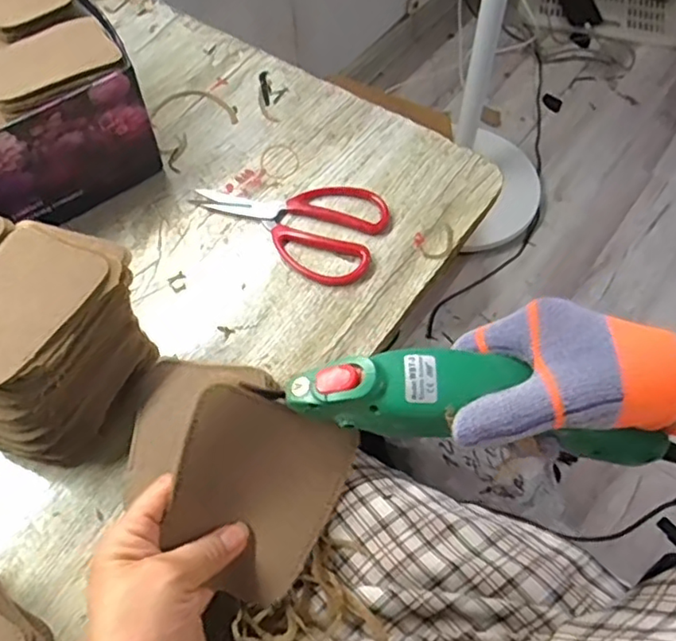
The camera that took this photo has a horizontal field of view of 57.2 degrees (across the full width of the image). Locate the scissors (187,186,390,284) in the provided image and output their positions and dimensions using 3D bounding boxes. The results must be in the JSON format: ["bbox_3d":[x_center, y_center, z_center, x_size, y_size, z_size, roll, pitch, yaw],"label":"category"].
[{"bbox_3d":[-0.050,-0.101,0.601,0.189,0.012,0.108,22,62,14],"label":"scissors"}]

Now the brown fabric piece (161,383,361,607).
[{"bbox_3d":[-0.047,0.096,0.336,0.085,0.012,0.112,21,100,-10],"label":"brown fabric piece"}]

